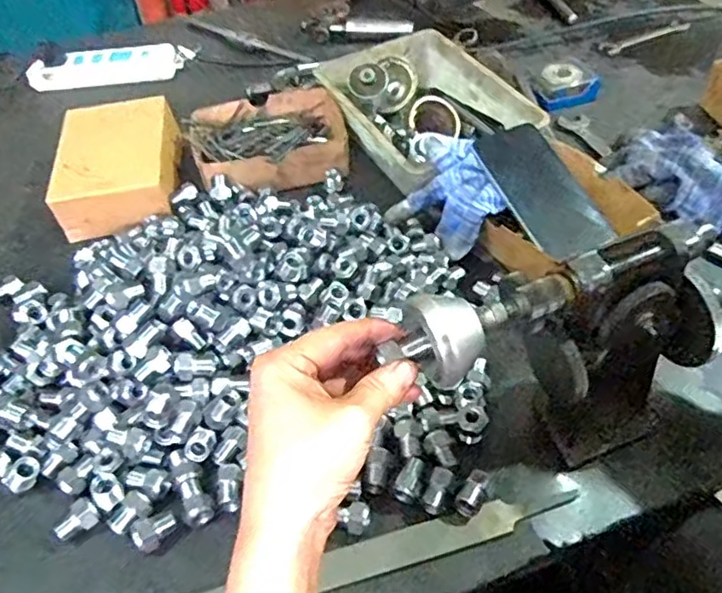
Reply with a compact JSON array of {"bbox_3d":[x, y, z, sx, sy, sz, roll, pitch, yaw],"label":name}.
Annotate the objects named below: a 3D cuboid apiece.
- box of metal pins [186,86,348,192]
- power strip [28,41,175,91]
[{"bbox_3d":[-0.107,-0.182,0.719,0.174,0.047,0.138,-15,48,-8],"label":"box of metal pins"},{"bbox_3d":[-0.371,-0.333,0.889,0.201,0.035,0.050,-9,47,-2],"label":"power strip"}]

